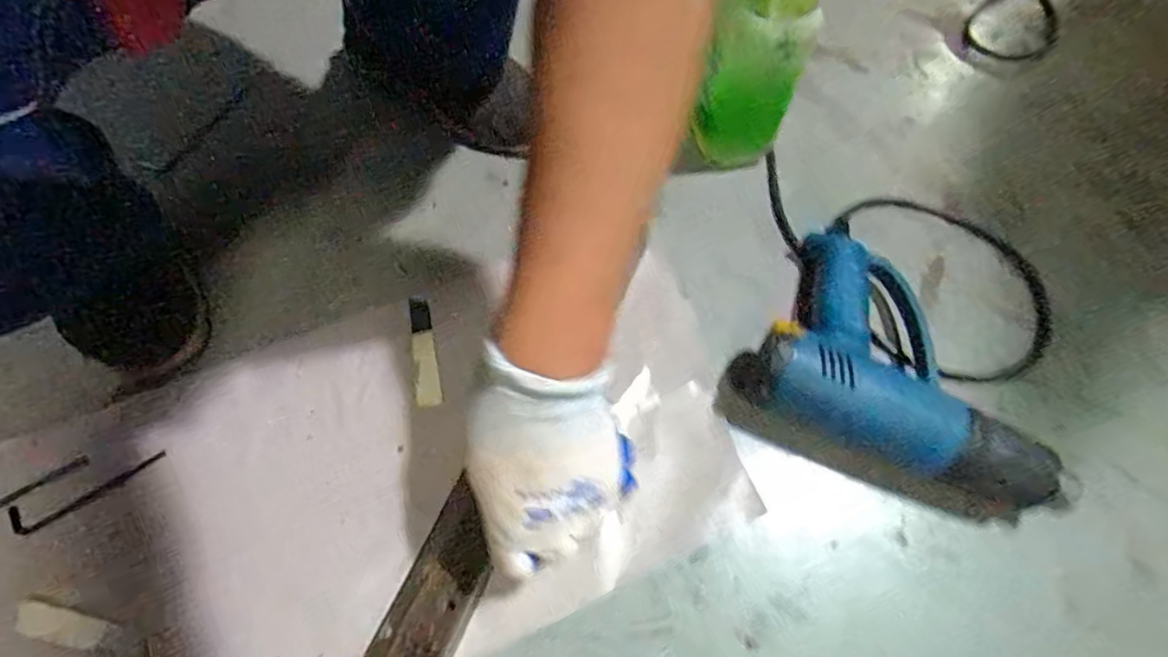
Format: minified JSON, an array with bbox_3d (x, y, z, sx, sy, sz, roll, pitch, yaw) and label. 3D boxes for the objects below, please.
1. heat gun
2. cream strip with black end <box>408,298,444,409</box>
[{"bbox_3d":[0.263,0.020,0.479,0.236,0.077,0.207,22,66,10],"label":"heat gun"},{"bbox_3d":[-0.143,0.019,0.516,0.021,0.004,0.107,-13,65,-7],"label":"cream strip with black end"}]

